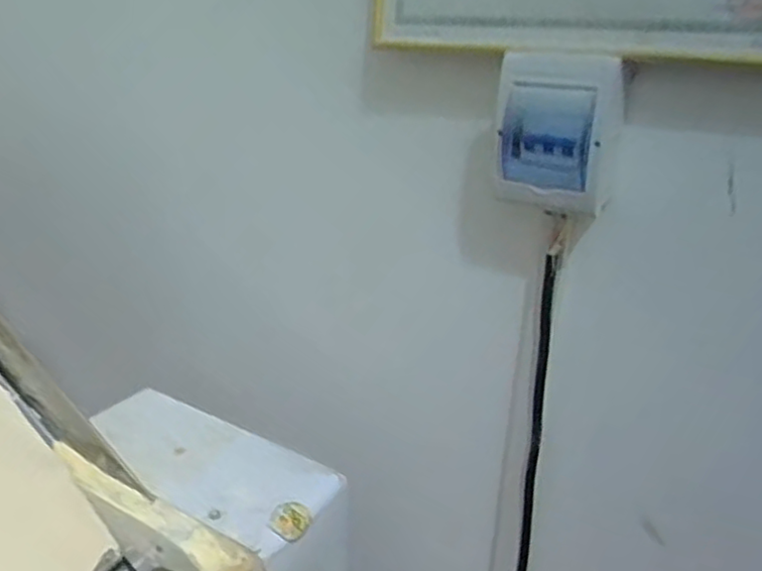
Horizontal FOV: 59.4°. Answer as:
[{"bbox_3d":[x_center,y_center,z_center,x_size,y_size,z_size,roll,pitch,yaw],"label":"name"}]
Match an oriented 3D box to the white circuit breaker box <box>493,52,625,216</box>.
[{"bbox_3d":[0.155,-0.133,0.597,0.105,0.137,0.040,7,24,12],"label":"white circuit breaker box"}]

